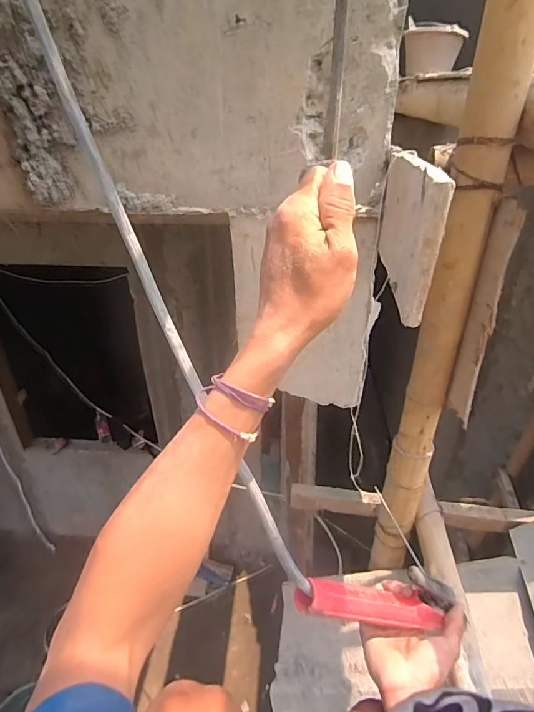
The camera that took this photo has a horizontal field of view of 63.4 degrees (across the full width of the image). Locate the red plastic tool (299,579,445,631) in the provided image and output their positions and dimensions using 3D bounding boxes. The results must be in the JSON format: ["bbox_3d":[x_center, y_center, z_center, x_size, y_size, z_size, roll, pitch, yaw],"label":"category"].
[{"bbox_3d":[0.112,0.270,0.462,0.190,0.027,0.036,25,22,-26],"label":"red plastic tool"}]

